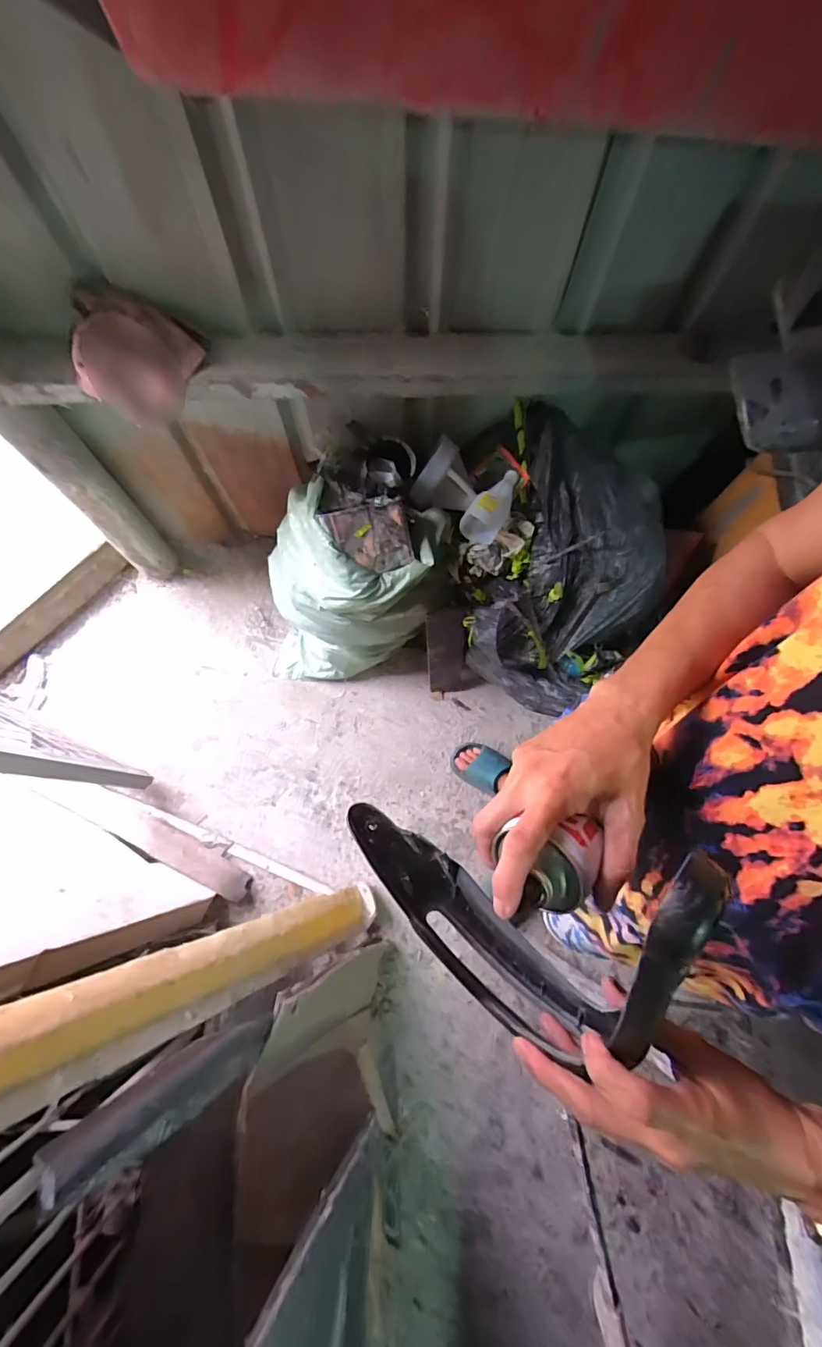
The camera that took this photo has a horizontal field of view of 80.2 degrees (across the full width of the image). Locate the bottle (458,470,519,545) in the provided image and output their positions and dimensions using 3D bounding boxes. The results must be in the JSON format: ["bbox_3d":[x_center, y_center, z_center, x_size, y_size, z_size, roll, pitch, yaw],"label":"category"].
[{"bbox_3d":[0.189,-0.374,1.079,0.072,0.095,0.191,34,76,7],"label":"bottle"}]

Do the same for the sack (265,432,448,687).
[{"bbox_3d":[-0.128,-0.234,1.242,0.423,0.599,0.451,19,74,3],"label":"sack"}]

